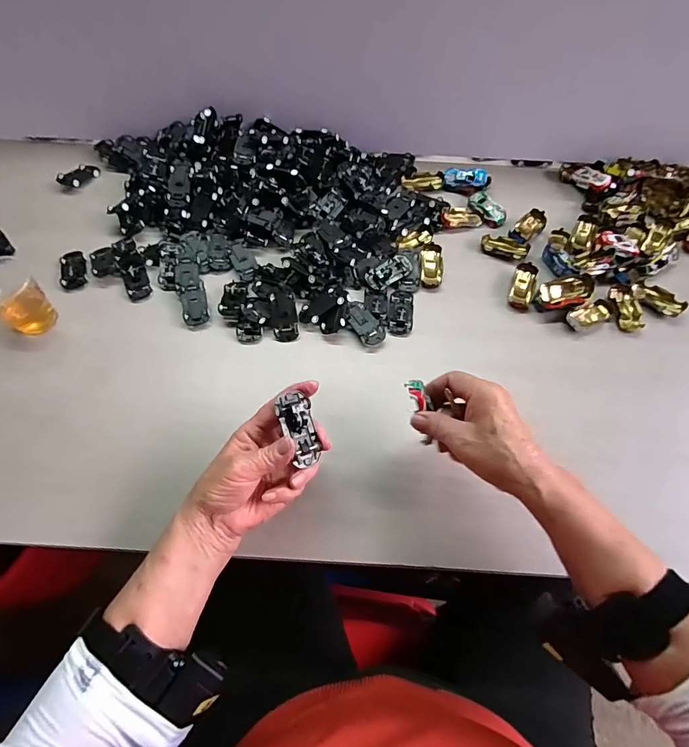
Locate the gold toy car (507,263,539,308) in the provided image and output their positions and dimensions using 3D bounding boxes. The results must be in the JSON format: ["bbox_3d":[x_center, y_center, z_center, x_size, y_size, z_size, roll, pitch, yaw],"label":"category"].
[{"bbox_3d":[0.233,-0.114,0.544,0.028,0.019,0.069,19,63,9],"label":"gold toy car"}]

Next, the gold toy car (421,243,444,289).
[{"bbox_3d":[0.117,-0.142,0.556,0.030,0.015,0.070,4,62,1],"label":"gold toy car"}]

